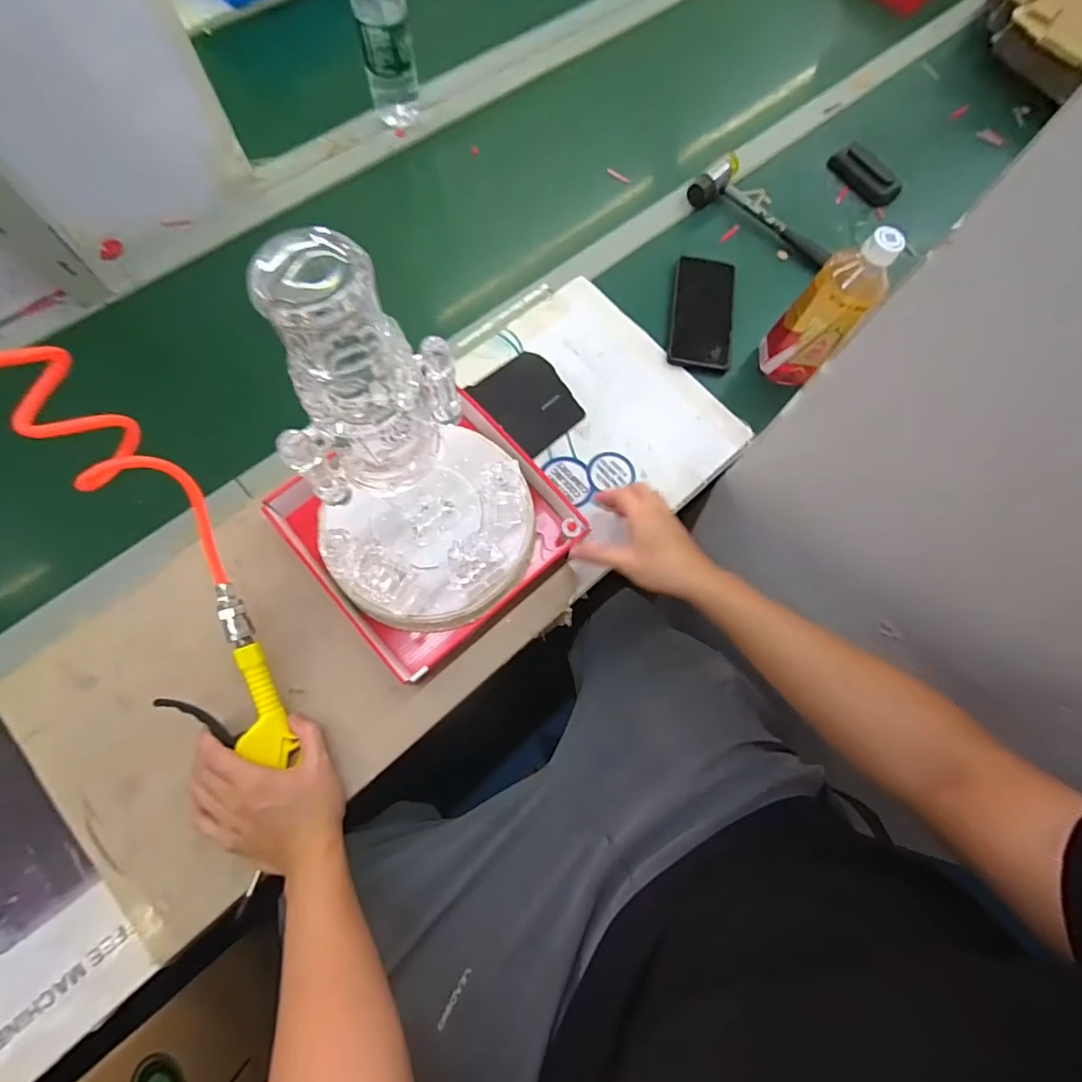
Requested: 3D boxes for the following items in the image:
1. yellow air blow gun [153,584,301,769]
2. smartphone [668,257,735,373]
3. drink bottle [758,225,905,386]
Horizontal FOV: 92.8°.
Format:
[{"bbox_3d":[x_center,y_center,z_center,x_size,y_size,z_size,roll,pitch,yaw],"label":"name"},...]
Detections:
[{"bbox_3d":[-0.286,0.128,0.460,0.078,0.031,0.165,-17,87,-8],"label":"yellow air blow gun"},{"bbox_3d":[0.207,-0.295,0.657,0.079,0.012,0.161,8,72,-1],"label":"smartphone"},{"bbox_3d":[0.304,-0.246,0.558,0.069,0.174,0.054,34,73,7],"label":"drink bottle"}]

